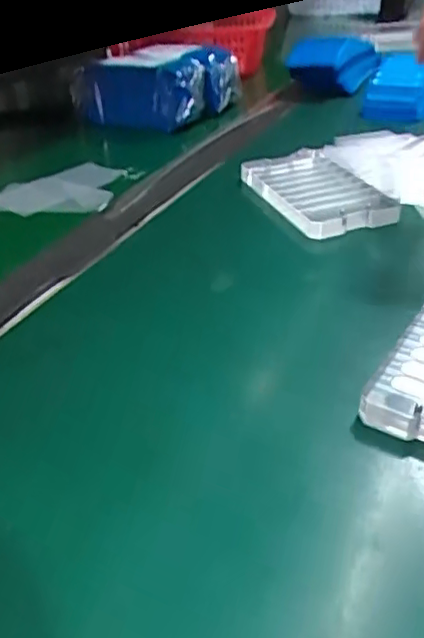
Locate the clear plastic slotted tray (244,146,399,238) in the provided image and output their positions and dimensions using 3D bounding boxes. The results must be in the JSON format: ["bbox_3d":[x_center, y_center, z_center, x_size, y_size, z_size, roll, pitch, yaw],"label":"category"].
[{"bbox_3d":[0.077,-0.096,0.452,0.073,0.019,0.125,-14,34,-13],"label":"clear plastic slotted tray"}]

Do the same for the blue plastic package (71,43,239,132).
[{"bbox_3d":[-0.059,-0.250,0.651,0.136,0.064,0.105,12,36,24],"label":"blue plastic package"}]

